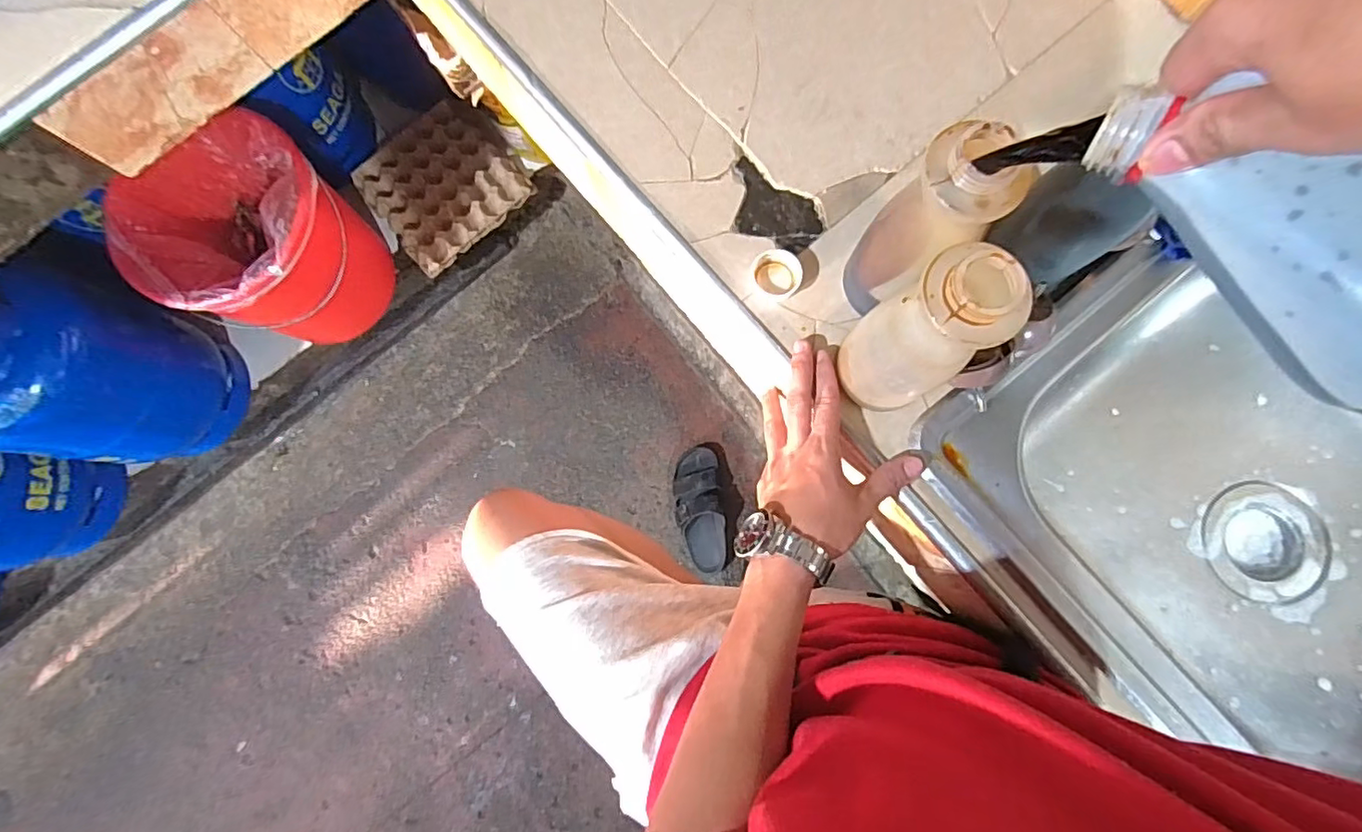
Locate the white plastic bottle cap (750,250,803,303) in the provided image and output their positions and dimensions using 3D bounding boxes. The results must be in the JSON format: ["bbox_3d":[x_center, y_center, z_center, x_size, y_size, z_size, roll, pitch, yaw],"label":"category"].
[{"bbox_3d":[0.079,-0.116,0.494,0.040,0.014,0.040,0,81,3],"label":"white plastic bottle cap"}]

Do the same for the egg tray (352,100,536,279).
[{"bbox_3d":[-0.515,-0.499,1.277,0.298,0.054,0.294,-38,81,-3],"label":"egg tray"}]

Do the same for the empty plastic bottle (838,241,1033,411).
[{"bbox_3d":[0.153,-0.047,0.391,0.056,0.190,0.063,-34,81,-3],"label":"empty plastic bottle"}]

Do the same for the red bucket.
[{"bbox_3d":[-0.739,-0.305,1.102,0.292,0.380,0.313,0,81,3],"label":"red bucket"}]

